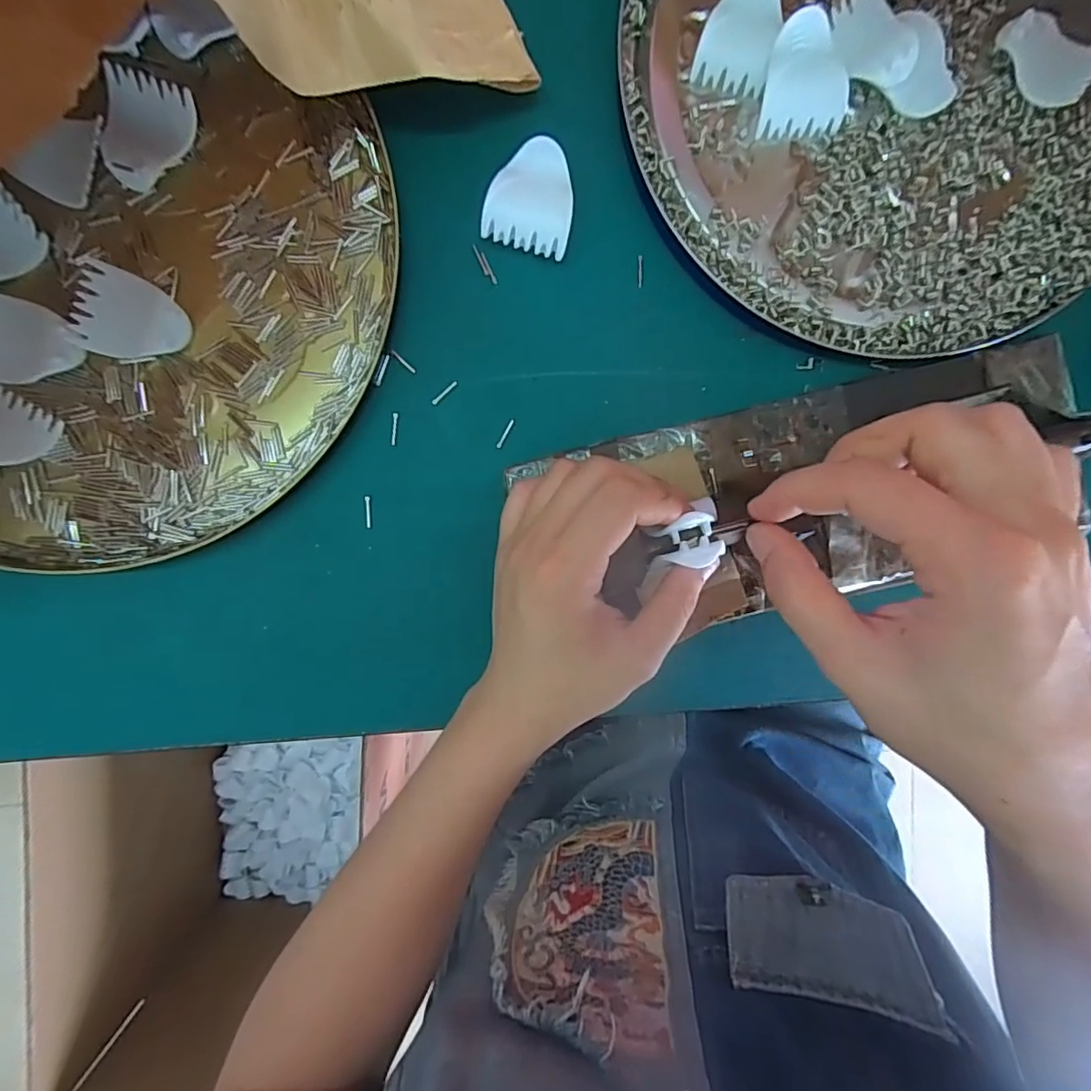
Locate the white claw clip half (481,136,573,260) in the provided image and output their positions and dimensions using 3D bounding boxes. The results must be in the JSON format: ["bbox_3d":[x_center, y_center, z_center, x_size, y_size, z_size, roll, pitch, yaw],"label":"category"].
[{"bbox_3d":[-0.007,-0.163,0.261,0.040,0.012,0.045,11,95,-3],"label":"white claw clip half"}]

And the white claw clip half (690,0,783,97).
[{"bbox_3d":[0.090,-0.237,0.257,0.034,0.011,0.045,13,95,-3],"label":"white claw clip half"}]

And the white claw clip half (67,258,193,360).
[{"bbox_3d":[-0.196,-0.107,0.262,0.051,0.007,0.040,20,95,-3],"label":"white claw clip half"}]

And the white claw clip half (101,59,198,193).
[{"bbox_3d":[-0.187,-0.191,0.259,0.038,0.009,0.048,18,95,-3],"label":"white claw clip half"}]

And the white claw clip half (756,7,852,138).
[{"bbox_3d":[0.120,-0.215,0.254,0.040,0.016,0.042,-3,96,-1],"label":"white claw clip half"}]

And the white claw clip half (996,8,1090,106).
[{"bbox_3d":[0.232,-0.227,0.256,0.045,0.013,0.036,41,93,-5],"label":"white claw clip half"}]

